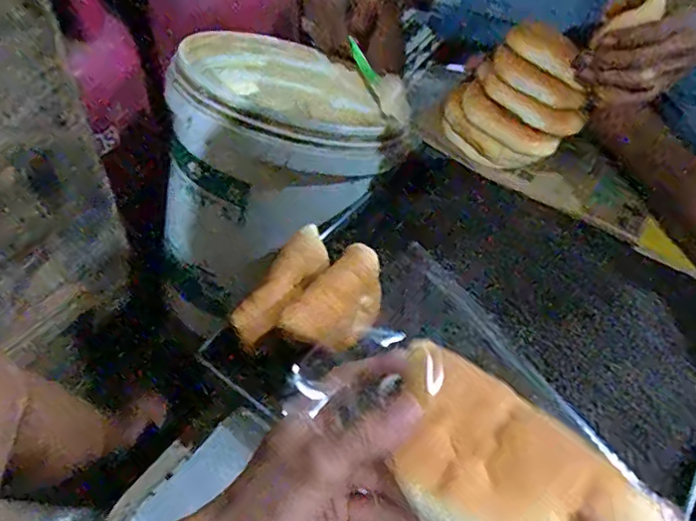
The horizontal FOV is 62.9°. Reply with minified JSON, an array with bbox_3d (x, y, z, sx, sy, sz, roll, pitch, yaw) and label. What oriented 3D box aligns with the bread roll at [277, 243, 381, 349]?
[{"bbox_3d":[-0.008,0.042,0.584,0.061,0.045,0.125,34,55,22],"label":"bread roll"}]

